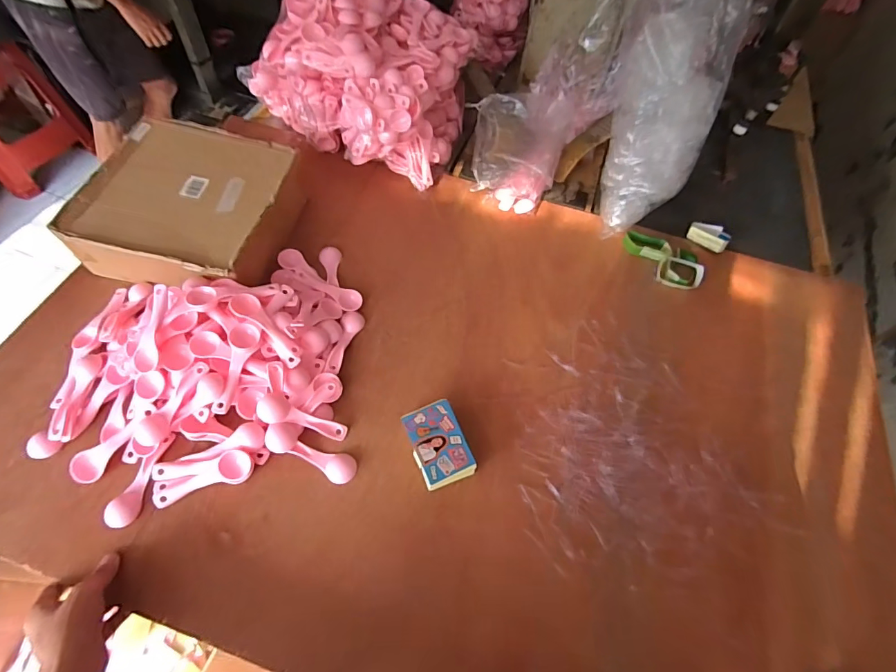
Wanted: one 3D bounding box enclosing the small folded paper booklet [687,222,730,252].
[{"bbox_3d":[0.466,-0.180,0.782,0.067,0.019,0.048,37,62,17],"label":"small folded paper booklet"}]

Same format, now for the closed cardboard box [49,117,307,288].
[{"bbox_3d":[-0.403,-0.207,0.700,0.277,0.083,0.294,10,59,1],"label":"closed cardboard box"}]

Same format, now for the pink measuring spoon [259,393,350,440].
[{"bbox_3d":[-0.181,0.103,0.551,0.110,0.014,0.034,24,56,-19],"label":"pink measuring spoon"}]

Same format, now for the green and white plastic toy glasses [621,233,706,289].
[{"bbox_3d":[0.361,-0.130,0.740,0.140,0.027,0.081,33,61,15],"label":"green and white plastic toy glasses"}]

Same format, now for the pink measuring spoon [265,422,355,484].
[{"bbox_3d":[-0.168,0.143,0.541,0.117,0.015,0.038,30,59,-4],"label":"pink measuring spoon"}]

